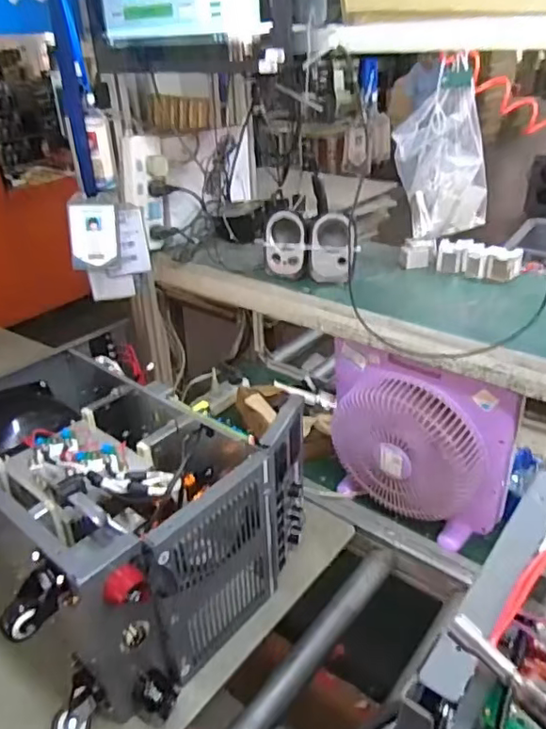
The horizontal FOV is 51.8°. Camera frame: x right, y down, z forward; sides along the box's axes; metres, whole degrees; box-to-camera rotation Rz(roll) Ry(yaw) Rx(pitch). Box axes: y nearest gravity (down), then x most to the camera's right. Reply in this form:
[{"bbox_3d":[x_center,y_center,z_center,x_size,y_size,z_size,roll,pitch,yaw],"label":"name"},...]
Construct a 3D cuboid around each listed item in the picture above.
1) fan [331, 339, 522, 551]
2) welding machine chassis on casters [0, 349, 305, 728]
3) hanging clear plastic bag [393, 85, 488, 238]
[{"bbox_3d":[0.233,0.136,0.953,0.312,0.309,0.099,23,39,36],"label":"fan"},{"bbox_3d":[-0.279,0.209,0.906,0.578,0.265,0.469,19,37,33],"label":"welding machine chassis on casters"},{"bbox_3d":[0.312,-0.368,1.037,0.178,0.238,0.131,7,31,16],"label":"hanging clear plastic bag"}]

